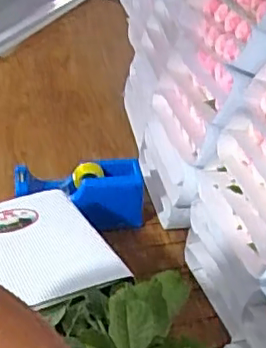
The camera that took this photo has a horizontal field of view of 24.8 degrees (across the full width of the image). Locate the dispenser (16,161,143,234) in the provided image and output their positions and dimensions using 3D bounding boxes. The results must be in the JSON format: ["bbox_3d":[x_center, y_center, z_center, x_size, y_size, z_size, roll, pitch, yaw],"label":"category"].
[{"bbox_3d":[-0.082,0.037,0.961,0.200,0.110,0.072,-3,40,-8],"label":"dispenser"}]

